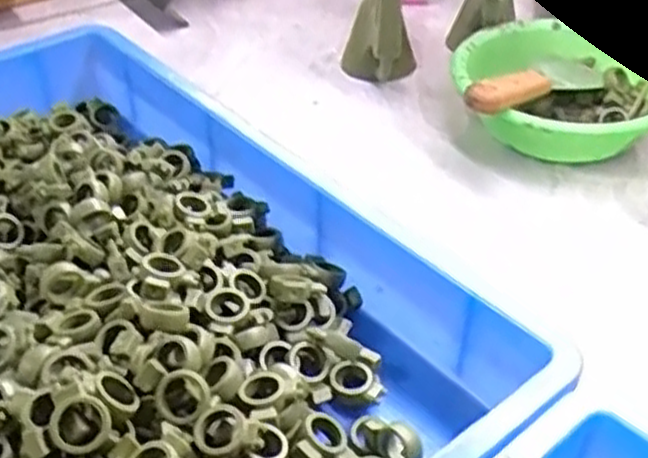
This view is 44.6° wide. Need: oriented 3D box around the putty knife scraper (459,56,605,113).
[{"bbox_3d":[0.191,-0.129,0.696,0.062,0.024,0.200,29,33,32],"label":"putty knife scraper"}]

